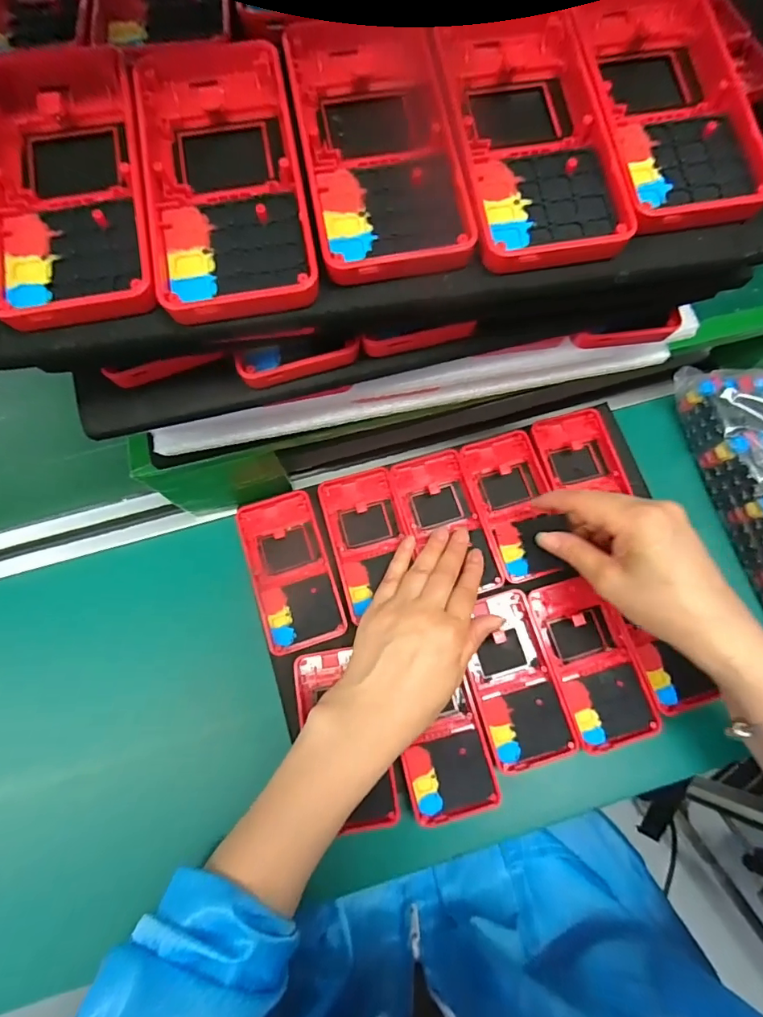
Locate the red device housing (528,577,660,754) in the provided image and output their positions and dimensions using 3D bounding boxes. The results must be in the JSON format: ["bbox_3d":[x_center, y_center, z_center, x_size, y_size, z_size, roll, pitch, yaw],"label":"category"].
[{"bbox_3d":[0.160,0.114,0.360,0.062,0.009,0.118,-13,72,-7],"label":"red device housing"}]

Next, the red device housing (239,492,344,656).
[{"bbox_3d":[-0.073,0.047,0.382,0.062,0.012,0.124,-16,72,-8],"label":"red device housing"}]

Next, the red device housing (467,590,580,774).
[{"bbox_3d":[0.099,0.127,0.363,0.065,0.023,0.119,-14,72,-7],"label":"red device housing"}]

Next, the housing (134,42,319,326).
[{"bbox_3d":[-0.066,-0.140,0.199,0.062,0.021,0.132,-10,72,-6],"label":"housing"}]

